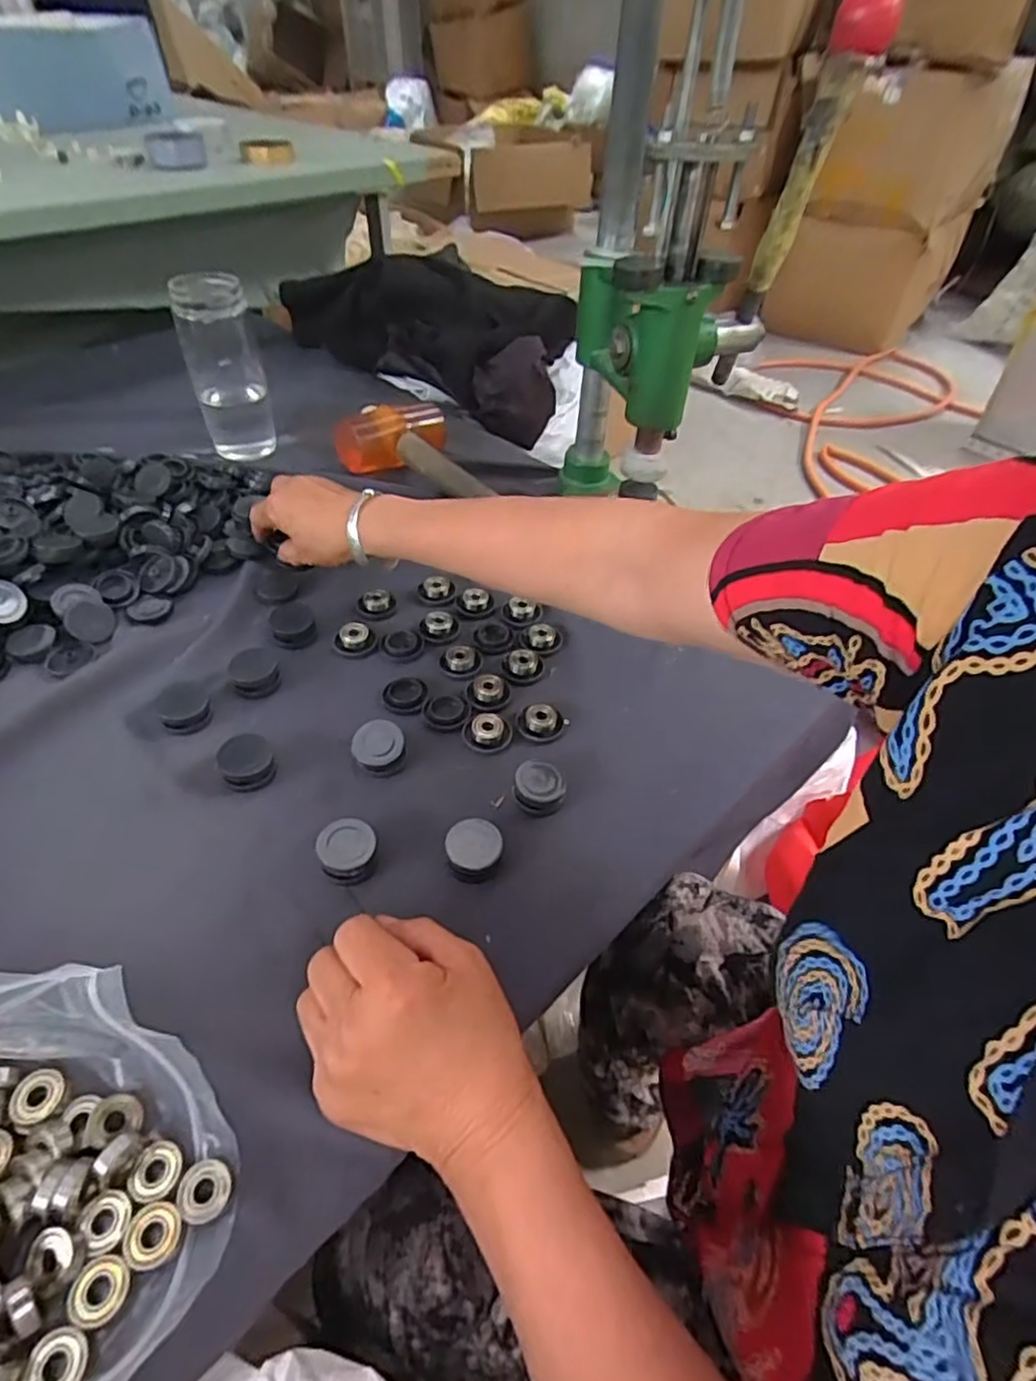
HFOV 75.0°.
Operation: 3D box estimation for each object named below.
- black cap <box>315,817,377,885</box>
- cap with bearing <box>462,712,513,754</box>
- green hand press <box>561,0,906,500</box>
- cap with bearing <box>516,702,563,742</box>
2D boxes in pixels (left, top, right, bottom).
[{"bbox_3d":[-0.099,0.094,0.392,0.032,0.018,0.035,2,47,-2],"label":"black cap"},{"bbox_3d":[-0.021,0.026,0.463,0.033,0.009,0.033,2,47,-2],"label":"cap with bearing"},{"bbox_3d":[0.127,-0.299,0.513,0.144,0.346,0.120,-9,47,-10],"label":"green hand press"},{"bbox_3d":[0.014,0.019,0.470,0.028,0.011,0.032,-28,55,-27],"label":"cap with bearing"}]

